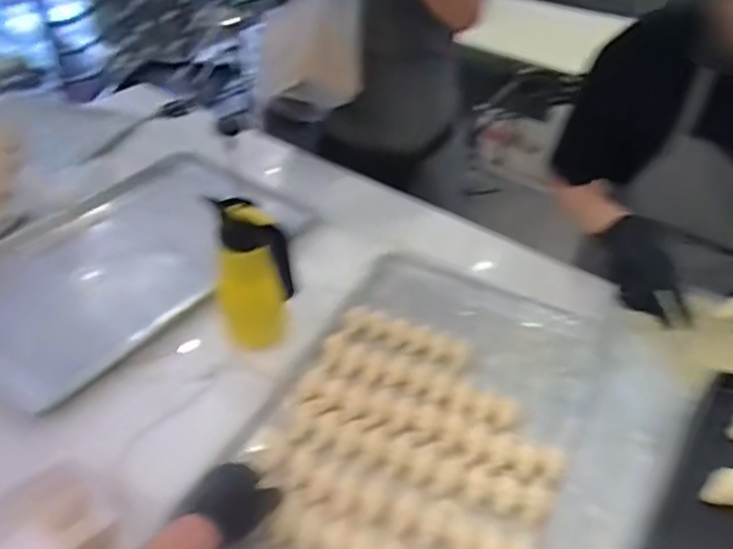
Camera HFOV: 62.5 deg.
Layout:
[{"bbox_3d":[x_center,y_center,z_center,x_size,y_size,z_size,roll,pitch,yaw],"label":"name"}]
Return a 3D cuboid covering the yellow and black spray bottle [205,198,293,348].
[{"bbox_3d":[-0.163,0.011,0.863,0.104,0.218,0.090,-13,43,-13],"label":"yellow and black spray bottle"}]

